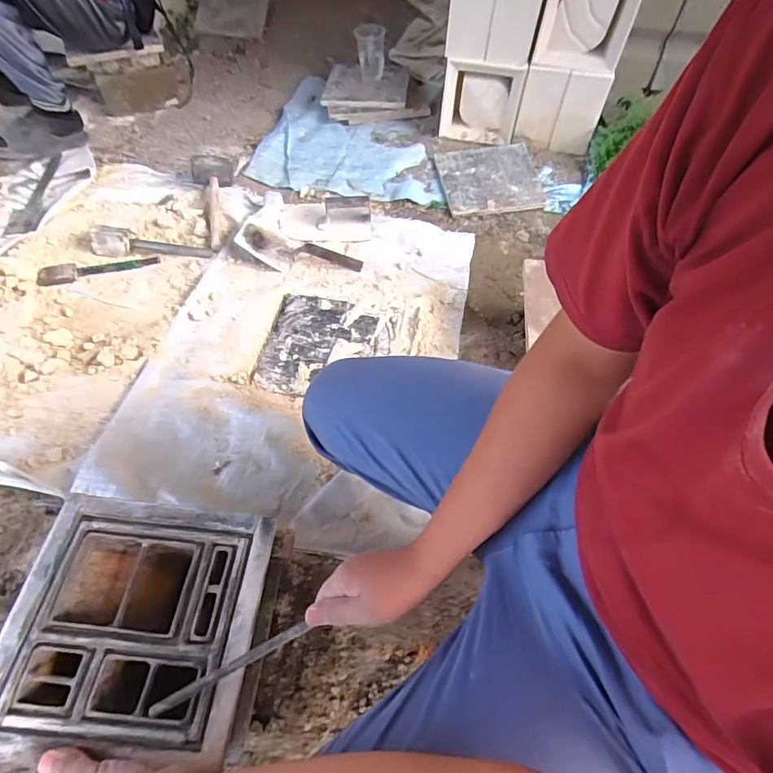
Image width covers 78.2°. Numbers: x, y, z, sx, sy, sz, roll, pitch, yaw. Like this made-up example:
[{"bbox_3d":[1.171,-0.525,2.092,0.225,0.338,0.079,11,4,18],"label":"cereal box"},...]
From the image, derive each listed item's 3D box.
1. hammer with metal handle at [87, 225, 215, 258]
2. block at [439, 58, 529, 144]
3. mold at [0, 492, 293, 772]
[{"bbox_3d":[-0.533,-0.330,1.074,0.278,0.042,0.063,1,57,-5],"label":"hammer with metal handle"},{"bbox_3d":[0.256,-0.771,1.283,0.206,0.176,0.069,3,57,-3],"label":"block"},{"bbox_3d":[-0.256,0.265,0.526,0.249,0.113,0.235,7,59,0],"label":"mold"}]

